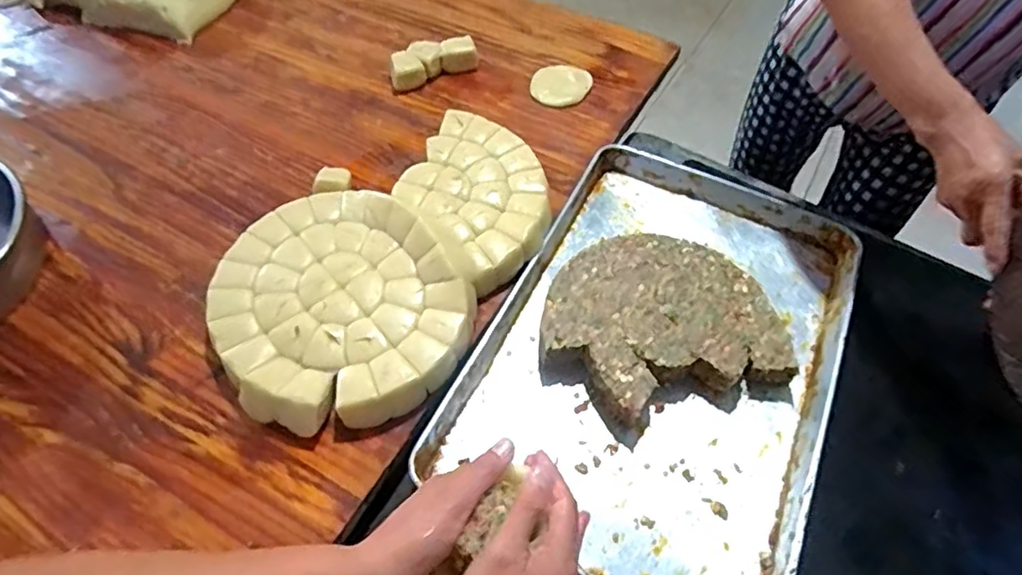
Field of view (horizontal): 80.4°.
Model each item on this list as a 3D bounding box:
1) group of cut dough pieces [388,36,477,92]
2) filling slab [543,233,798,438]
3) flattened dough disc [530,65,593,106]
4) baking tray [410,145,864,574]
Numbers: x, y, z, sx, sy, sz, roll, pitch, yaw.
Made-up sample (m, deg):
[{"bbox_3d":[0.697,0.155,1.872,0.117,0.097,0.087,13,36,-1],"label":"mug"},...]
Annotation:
[{"bbox_3d":[-0.136,-0.392,1.052,0.158,0.044,0.077,-25,61,-17],"label":"group of cut dough pieces"},{"bbox_3d":[0.185,0.045,0.787,0.293,0.054,0.250,-15,59,-12],"label":"filling slab"},{"bbox_3d":[0.086,-0.349,1.040,0.099,0.020,0.098,1,57,-2],"label":"flattened dough disc"},{"bbox_3d":[0.196,0.071,0.776,0.403,0.061,0.606,24,59,13],"label":"baking tray"}]

